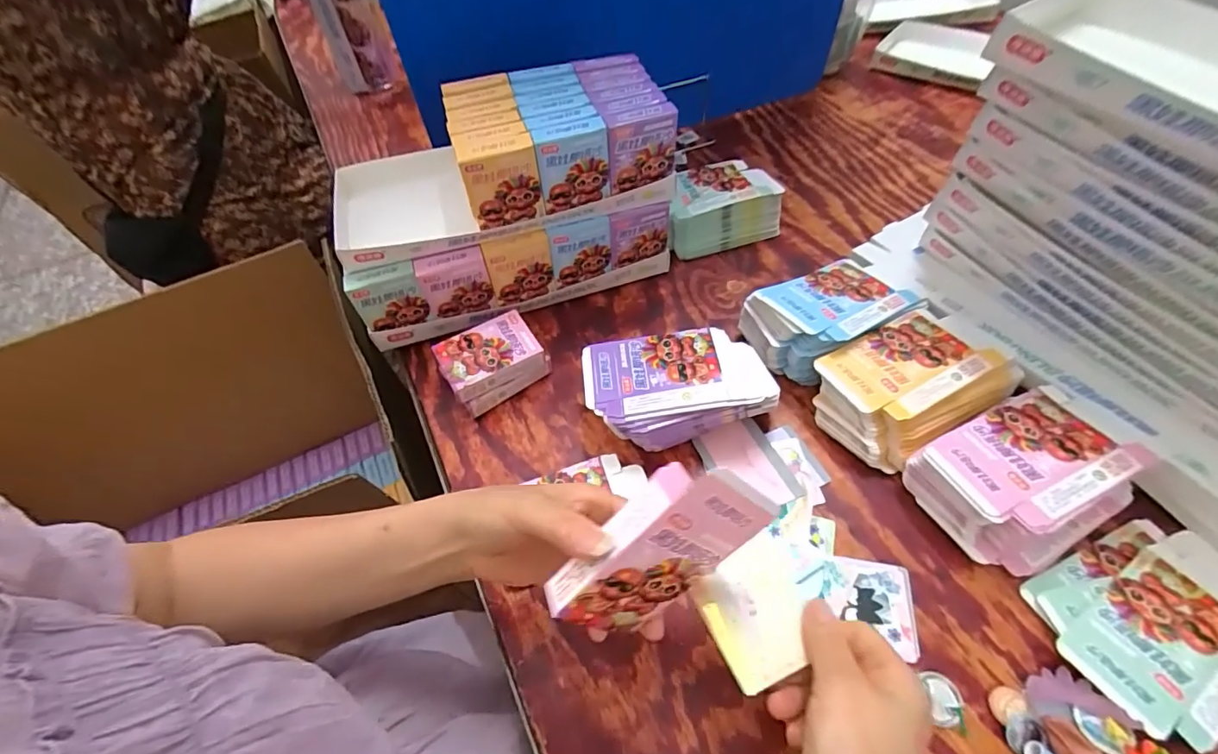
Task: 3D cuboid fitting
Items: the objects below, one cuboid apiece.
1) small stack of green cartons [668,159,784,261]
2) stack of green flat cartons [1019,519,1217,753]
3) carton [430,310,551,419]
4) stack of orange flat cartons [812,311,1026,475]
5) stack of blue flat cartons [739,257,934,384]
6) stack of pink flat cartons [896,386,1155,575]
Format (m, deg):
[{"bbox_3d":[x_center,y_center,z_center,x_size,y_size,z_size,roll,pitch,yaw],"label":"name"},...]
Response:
[{"bbox_3d":[0.131,-0.208,0.632,0.140,0.059,0.098,-16,54,-6],"label":"small stack of green cartons"},{"bbox_3d":[0.381,0.170,0.356,0.148,0.016,0.114,-19,54,-9],"label":"stack of green flat cartons"},{"bbox_3d":[-0.116,-0.014,0.519,0.093,0.049,0.067,-30,56,-16],"label":"carton"},{"bbox_3d":[0.264,0.010,0.459,0.154,0.058,0.110,-25,55,-13],"label":"stack of orange flat cartons"},{"bbox_3d":[0.216,-0.059,0.508,0.162,0.066,0.093,-21,54,-10],"label":"stack of blue flat cartons"},{"bbox_3d":[0.327,0.079,0.402,0.145,0.060,0.104,-23,55,-12],"label":"stack of pink flat cartons"}]

